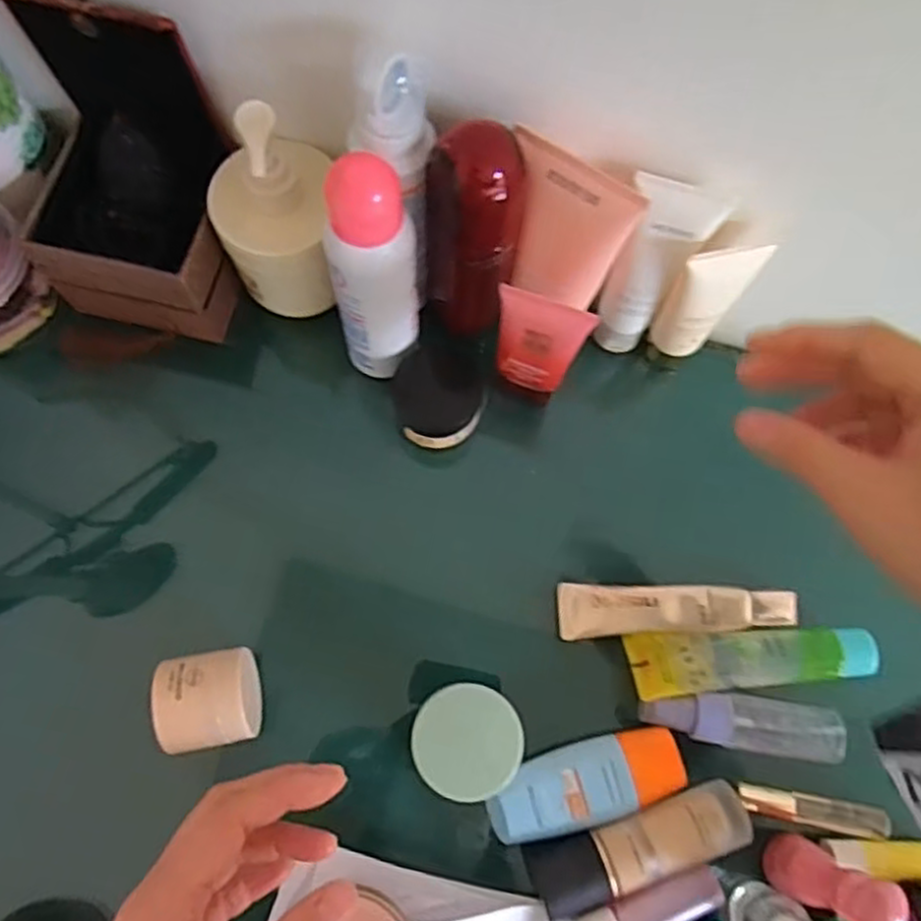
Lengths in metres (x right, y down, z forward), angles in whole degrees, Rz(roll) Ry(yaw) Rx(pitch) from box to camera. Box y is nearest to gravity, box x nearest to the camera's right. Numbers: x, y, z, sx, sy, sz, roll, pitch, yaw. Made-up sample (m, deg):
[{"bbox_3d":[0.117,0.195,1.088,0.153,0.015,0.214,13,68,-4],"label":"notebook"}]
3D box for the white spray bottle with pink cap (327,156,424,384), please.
[{"bbox_3d":[-0.045,-0.098,0.404,0.043,0.166,0.036,2,72,-1],"label":"white spray bottle with pink cap"}]

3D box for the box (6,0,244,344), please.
[{"bbox_3d":[-0.193,-0.165,0.424,0.107,0.168,0.114,17,73,3],"label":"box"}]

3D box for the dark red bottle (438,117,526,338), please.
[{"bbox_3d":[0.008,-0.122,0.421,0.049,0.147,0.039,-8,73,-5],"label":"dark red bottle"}]

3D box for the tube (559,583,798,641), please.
[{"bbox_3d":[0.130,0.091,0.444,0.139,0.016,0.031,2,72,-2],"label":"tube"}]

